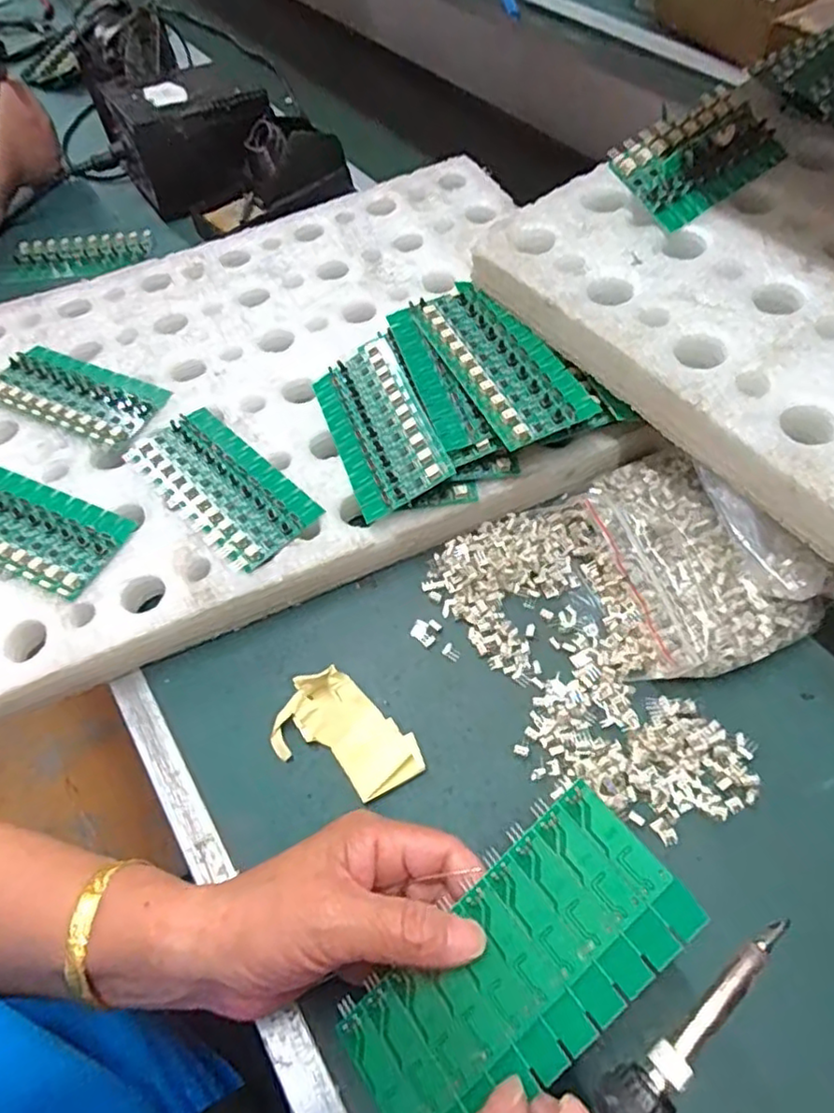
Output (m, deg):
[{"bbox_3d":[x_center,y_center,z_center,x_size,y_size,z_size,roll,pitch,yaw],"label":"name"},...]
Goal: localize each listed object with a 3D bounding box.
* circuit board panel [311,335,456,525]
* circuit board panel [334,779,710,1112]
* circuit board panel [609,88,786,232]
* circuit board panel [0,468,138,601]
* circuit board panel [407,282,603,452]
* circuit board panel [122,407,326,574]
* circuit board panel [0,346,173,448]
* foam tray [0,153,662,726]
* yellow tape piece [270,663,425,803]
[{"bbox_3d":[-0.028,-0.089,0.429,0.063,0.006,0.139,-30,57,9],"label":"circuit board panel"},{"bbox_3d":[0.035,0.158,0.242,0.139,0.004,0.061,-45,58,0],"label":"circuit board panel"},{"bbox_3d":[0.183,-0.262,0.422,0.108,0.014,0.069,-32,84,-10],"label":"circuit board panel"},{"bbox_3d":[-0.251,-0.021,0.412,0.133,0.009,0.059,20,62,17],"label":"circuit board panel"},{"bbox_3d":[0.052,-0.131,0.419,0.062,0.015,0.150,-23,59,-9],"label":"circuit board panel"},{"bbox_3d":[-0.128,-0.048,0.422,0.136,0.010,0.066,39,68,25],"label":"circuit board panel"},{"bbox_3d":[-0.253,-0.123,0.479,0.138,0.009,0.061,21,62,17],"label":"circuit board panel"},{"bbox_3d":[-0.148,-0.140,0.485,0.531,0.051,0.406,-22,59,-9],"label":"foam tray"},{"bbox_3d":[-0.039,0.101,0.354,0.080,0.021,0.051,31,65,22],"label":"yellow tape piece"}]

